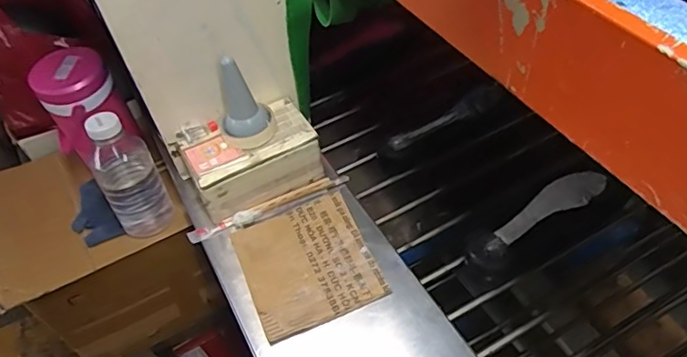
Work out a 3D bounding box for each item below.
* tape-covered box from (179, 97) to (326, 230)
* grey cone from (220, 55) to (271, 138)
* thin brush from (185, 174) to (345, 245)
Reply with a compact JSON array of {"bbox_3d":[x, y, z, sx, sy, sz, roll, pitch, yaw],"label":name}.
[{"bbox_3d":[-0.141,-0.030,0.834,0.194,0.085,0.119,-28,51,-17],"label":"tape-covered box"},{"bbox_3d":[-0.150,-0.121,0.768,0.071,0.118,0.058,-16,49,-8],"label":"grey cone"},{"bbox_3d":[-0.111,0.042,0.820,0.257,0.025,0.032,-22,50,-13],"label":"thin brush"}]

